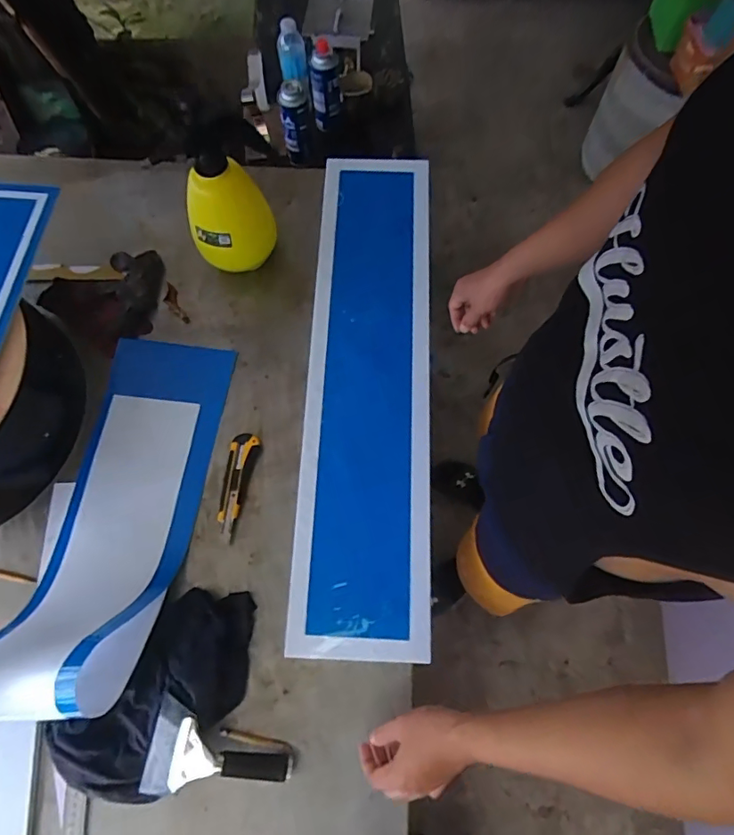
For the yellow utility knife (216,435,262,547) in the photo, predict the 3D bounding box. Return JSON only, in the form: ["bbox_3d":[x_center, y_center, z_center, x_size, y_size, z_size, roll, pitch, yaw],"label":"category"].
[{"bbox_3d":[-0.197,0.101,0.780,0.041,0.017,0.159,7,70,1],"label":"yellow utility knife"}]

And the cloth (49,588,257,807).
[{"bbox_3d":[-0.258,0.354,0.671,0.156,0.049,0.288,39,74,12],"label":"cloth"}]

